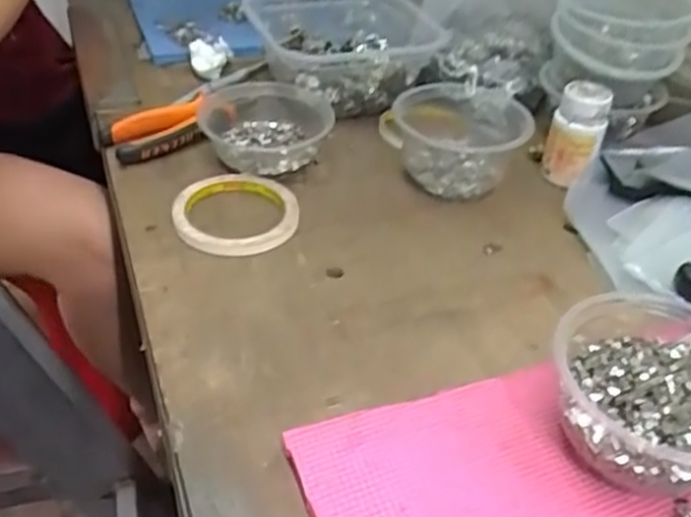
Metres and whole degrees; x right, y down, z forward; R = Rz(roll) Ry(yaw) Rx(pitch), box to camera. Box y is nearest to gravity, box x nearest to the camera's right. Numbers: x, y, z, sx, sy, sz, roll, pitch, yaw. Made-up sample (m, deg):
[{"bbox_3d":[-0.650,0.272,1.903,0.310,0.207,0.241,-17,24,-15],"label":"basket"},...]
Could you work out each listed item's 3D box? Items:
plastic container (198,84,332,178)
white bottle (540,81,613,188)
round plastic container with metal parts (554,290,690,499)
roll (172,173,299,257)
[{"bbox_3d":[-0.070,-0.115,0.639,0.112,0.038,0.109,-2,40,-9],"label":"plastic container"},{"bbox_3d":[0.198,-0.107,0.618,0.045,0.074,0.046,17,41,14],"label":"white bottle"},{"bbox_3d":[0.173,0.075,0.401,0.112,0.061,0.112,3,40,-2],"label":"round plastic container with metal parts"},{"bbox_3d":[-0.086,-0.038,0.573,0.096,0.012,0.094,3,40,-2],"label":"roll"}]

